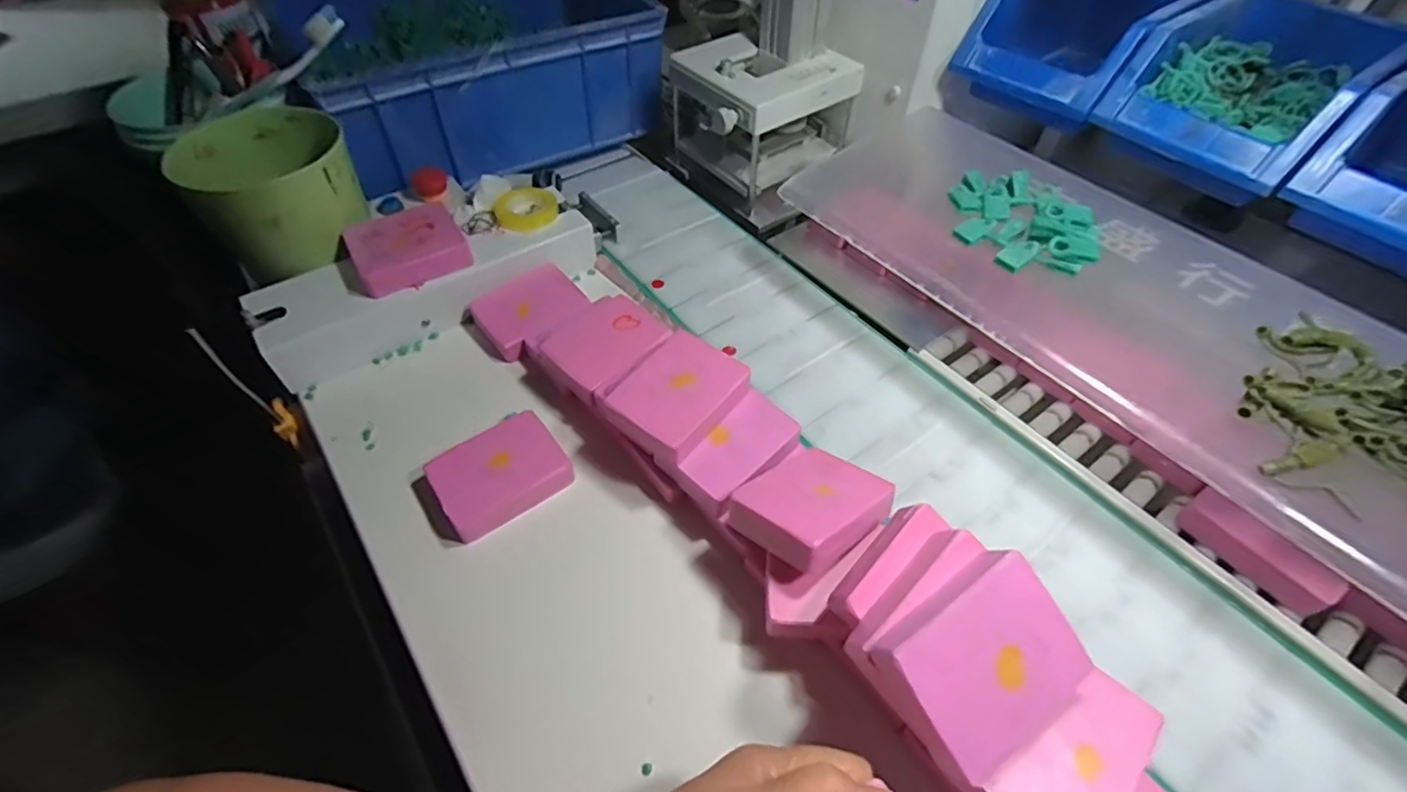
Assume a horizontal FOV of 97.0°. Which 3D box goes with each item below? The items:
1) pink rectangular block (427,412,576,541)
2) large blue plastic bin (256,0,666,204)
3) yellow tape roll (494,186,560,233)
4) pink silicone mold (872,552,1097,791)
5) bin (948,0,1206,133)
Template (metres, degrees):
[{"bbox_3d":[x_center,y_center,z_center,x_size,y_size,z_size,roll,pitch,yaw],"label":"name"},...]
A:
[{"bbox_3d":[-0.130,0.049,0.397,0.076,0.031,0.056,-30,57,-23],"label":"pink rectangular block"},{"bbox_3d":[-0.240,-0.359,0.659,0.337,0.116,0.275,-26,56,-21],"label":"large blue plastic bin"},{"bbox_3d":[-0.146,-0.155,0.518,0.051,0.012,0.052,0,51,-1],"label":"yellow tape roll"},{"bbox_3d":[0.115,0.108,0.258,0.082,0.023,0.061,-27,79,-22],"label":"pink silicone mold"},{"bbox_3d":[0.314,-0.292,0.504,0.188,0.079,0.126,-29,57,-22],"label":"bin"}]

